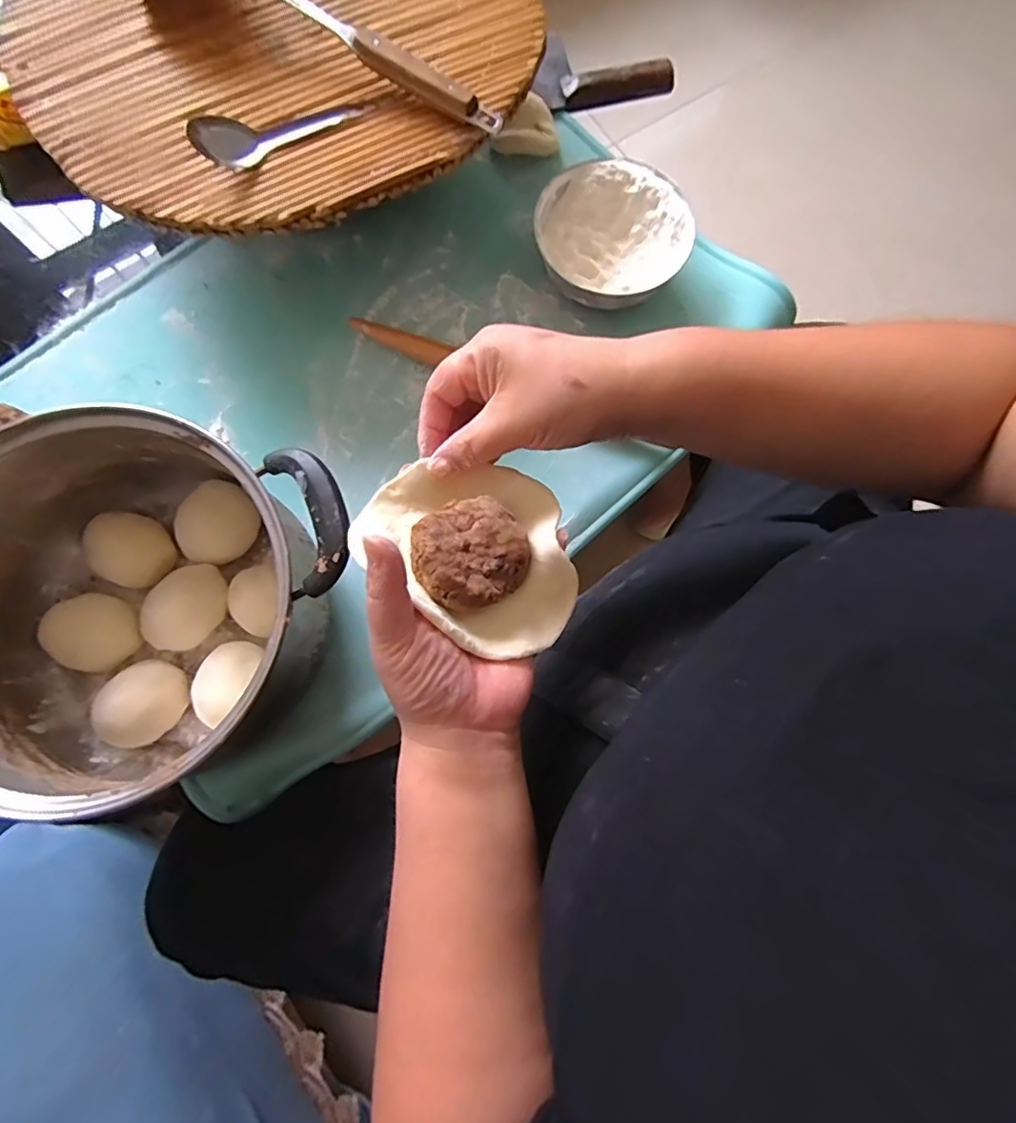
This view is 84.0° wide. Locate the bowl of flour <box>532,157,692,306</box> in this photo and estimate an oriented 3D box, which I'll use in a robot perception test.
[{"bbox_3d":[0.095,-0.303,0.541,0.139,0.056,0.135,0,79,-1],"label":"bowl of flour"}]

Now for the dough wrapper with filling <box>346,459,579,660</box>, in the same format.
[{"bbox_3d":[-0.014,-0.010,0.287,0.114,0.033,0.088,36,80,5],"label":"dough wrapper with filling"}]

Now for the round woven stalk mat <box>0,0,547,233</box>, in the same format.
[{"bbox_3d":[-0.194,-0.468,0.470,0.423,0.028,0.412,0,79,-1],"label":"round woven stalk mat"}]

